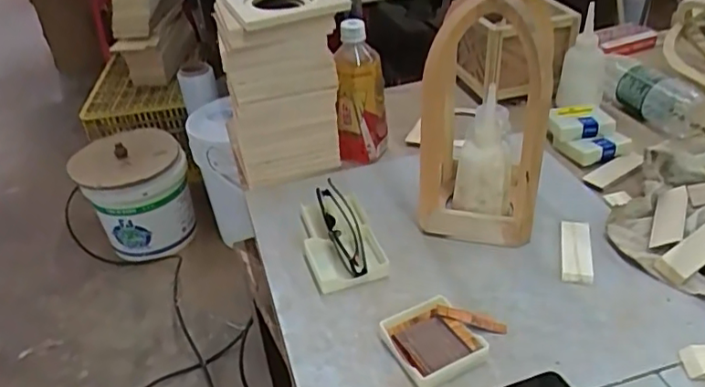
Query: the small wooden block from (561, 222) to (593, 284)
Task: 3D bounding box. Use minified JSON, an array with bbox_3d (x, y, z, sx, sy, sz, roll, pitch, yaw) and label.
[{"bbox_3d":[0.237,0.059,0.639,0.031,0.011,0.094,4,36,14],"label":"small wooden block"}]

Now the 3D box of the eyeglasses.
[{"bbox_3d":[-0.011,0.036,0.664,0.035,0.031,0.136,-11,35,-8],"label":"eyeglasses"}]

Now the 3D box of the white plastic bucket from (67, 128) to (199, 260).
[{"bbox_3d":[-0.621,0.014,1.767,0.288,0.328,0.268,-4,34,3],"label":"white plastic bucket"}]

